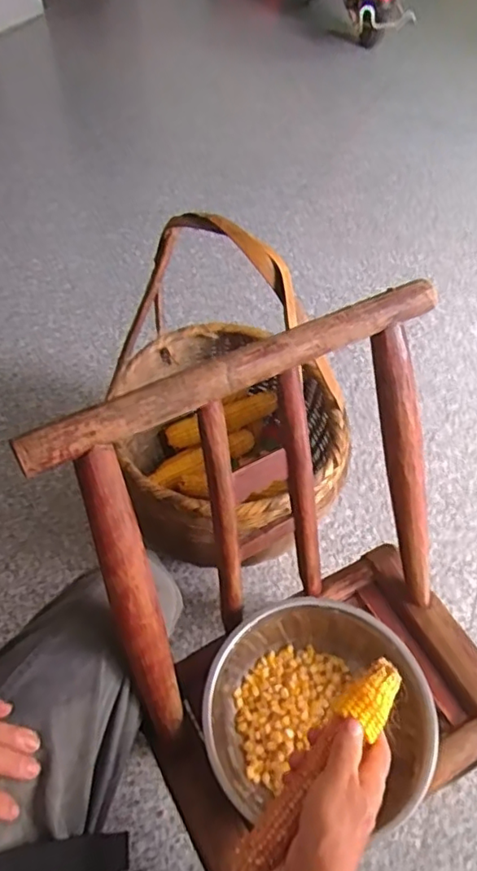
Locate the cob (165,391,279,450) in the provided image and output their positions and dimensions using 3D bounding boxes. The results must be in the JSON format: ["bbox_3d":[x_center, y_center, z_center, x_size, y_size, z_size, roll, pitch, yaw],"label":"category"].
[{"bbox_3d":[-0.031,-0.028,1.079,0.218,0.048,0.047,-22,55,8],"label":"cob"}]

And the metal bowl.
[{"bbox_3d":[0.084,0.293,0.603,0.209,0.091,0.218,1,53,-1],"label":"metal bowl"}]

